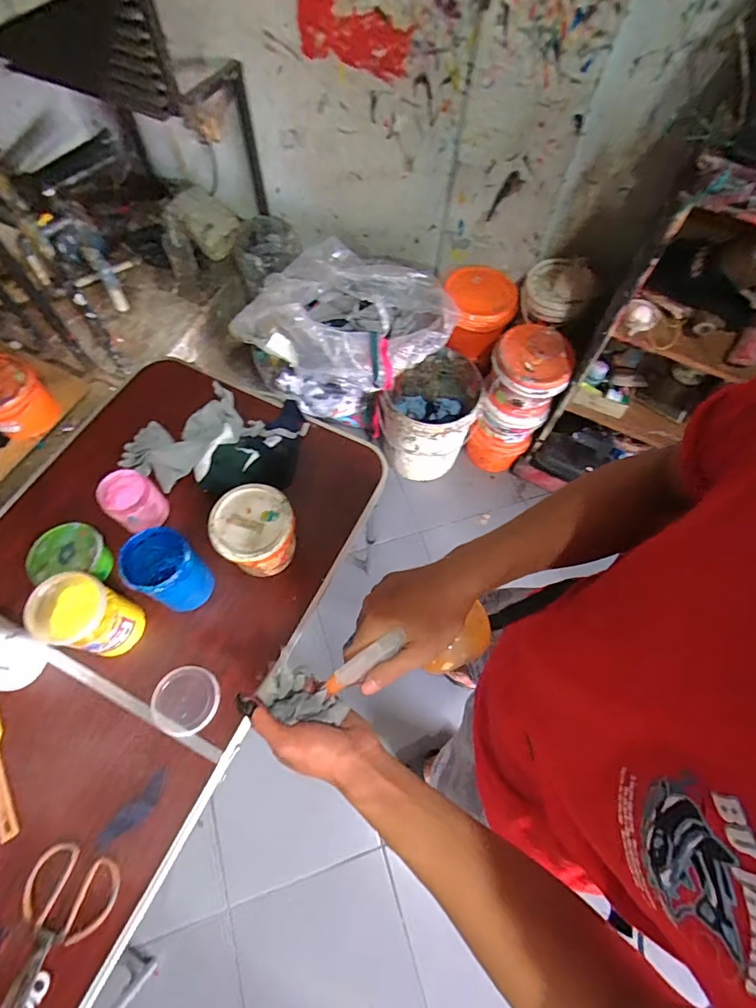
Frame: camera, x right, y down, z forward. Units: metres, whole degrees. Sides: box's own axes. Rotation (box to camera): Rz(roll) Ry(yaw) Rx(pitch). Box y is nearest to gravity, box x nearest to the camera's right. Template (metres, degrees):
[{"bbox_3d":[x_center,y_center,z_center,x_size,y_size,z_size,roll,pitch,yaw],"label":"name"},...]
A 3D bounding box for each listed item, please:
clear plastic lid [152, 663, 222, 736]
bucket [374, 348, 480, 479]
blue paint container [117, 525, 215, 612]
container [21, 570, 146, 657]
[{"bbox_3d":[-0.302,0.306,0.730,0.099,0.016,0.097,1,65,-2],"label":"clear plastic lid"},{"bbox_3d":[0.164,-0.282,1.580,0.276,0.379,0.296,1,65,-2],"label":"bucket"},{"bbox_3d":[-0.333,0.109,0.745,0.106,0.133,0.096,37,69,14],"label":"blue paint container"},{"bbox_3d":[-0.436,0.174,0.716,0.095,0.167,0.098,9,65,2],"label":"container"}]

